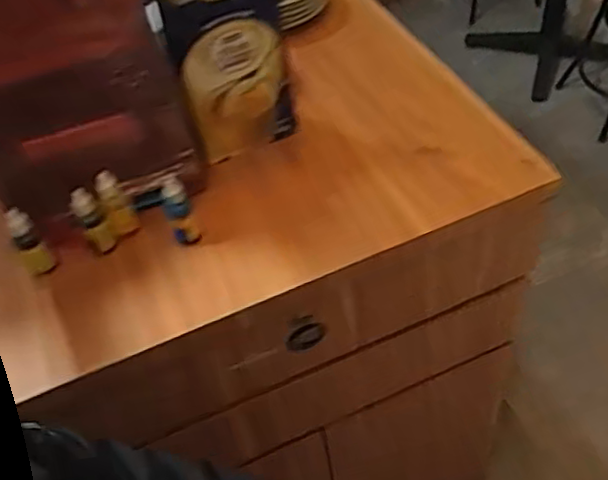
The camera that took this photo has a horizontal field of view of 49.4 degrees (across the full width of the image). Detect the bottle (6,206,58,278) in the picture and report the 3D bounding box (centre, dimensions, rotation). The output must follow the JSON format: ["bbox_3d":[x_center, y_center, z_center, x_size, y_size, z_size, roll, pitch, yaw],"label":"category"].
[{"bbox_3d":[-0.283,0.002,0.683,0.029,0.093,0.031,-31,52,-21],"label":"bottle"}]

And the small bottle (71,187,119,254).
[{"bbox_3d":[-0.217,-0.017,0.686,0.027,0.079,0.026,-25,50,-13],"label":"small bottle"}]

